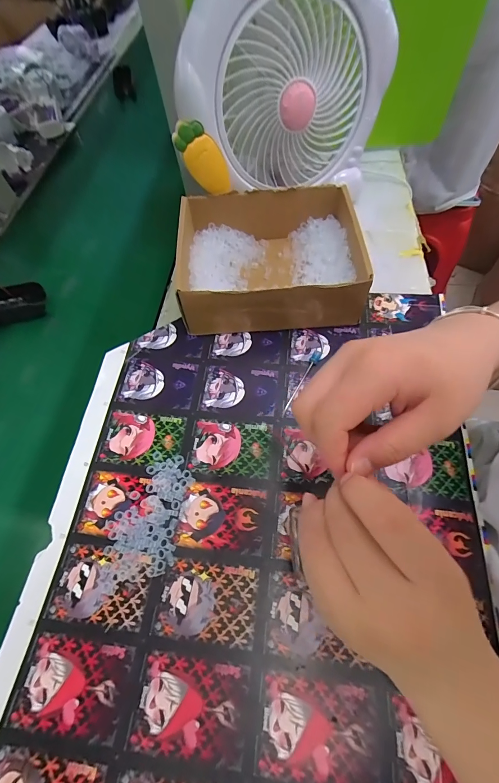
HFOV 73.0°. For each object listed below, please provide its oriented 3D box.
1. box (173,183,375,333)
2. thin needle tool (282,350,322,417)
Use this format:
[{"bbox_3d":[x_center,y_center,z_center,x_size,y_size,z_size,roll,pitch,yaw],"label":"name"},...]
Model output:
[{"bbox_3d":[0.021,-0.160,0.412,0.206,0.072,0.163,-5,62,1],"label":"box"},{"bbox_3d":[0.059,-0.012,0.370,0.009,0.009,0.092,24,66,15],"label":"thin needle tool"}]

